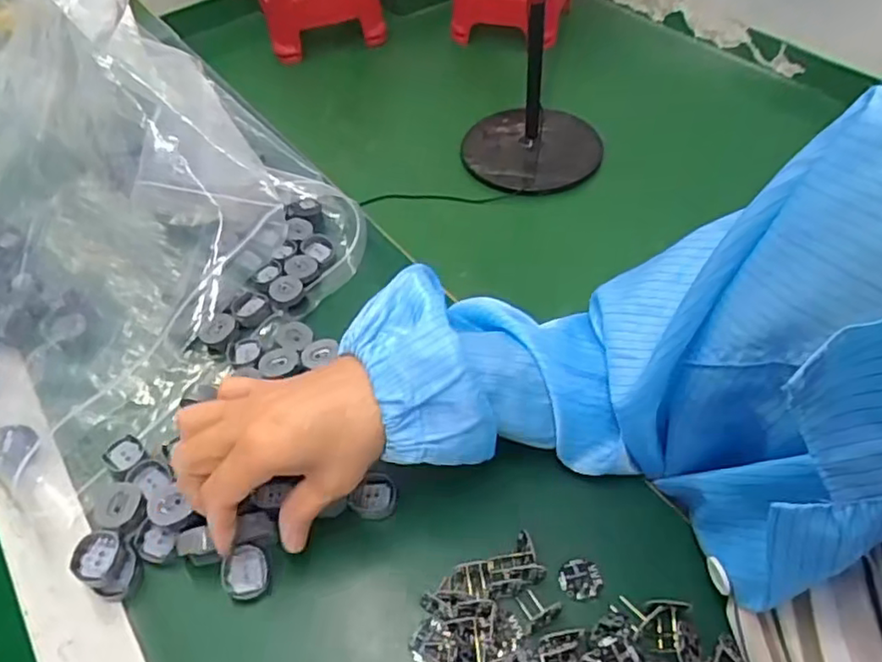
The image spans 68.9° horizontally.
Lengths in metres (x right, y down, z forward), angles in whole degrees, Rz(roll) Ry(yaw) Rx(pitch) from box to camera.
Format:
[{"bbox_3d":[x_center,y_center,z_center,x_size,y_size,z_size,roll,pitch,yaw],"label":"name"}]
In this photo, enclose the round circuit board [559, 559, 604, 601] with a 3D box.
[{"bbox_3d":[0.081,0.145,0.374,0.025,0.005,0.023,-2,50,2],"label":"round circuit board"}]

